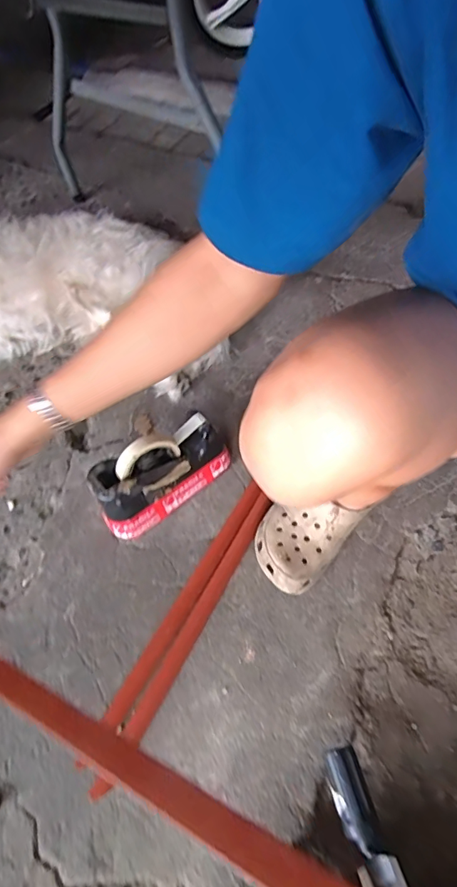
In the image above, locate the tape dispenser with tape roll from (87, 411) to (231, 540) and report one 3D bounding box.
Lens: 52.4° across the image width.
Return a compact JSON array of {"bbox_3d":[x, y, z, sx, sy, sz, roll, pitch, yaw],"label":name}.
[{"bbox_3d":[-0.095,0.041,0.683,0.208,0.112,0.073,-35,62,-16],"label":"tape dispenser with tape roll"}]

